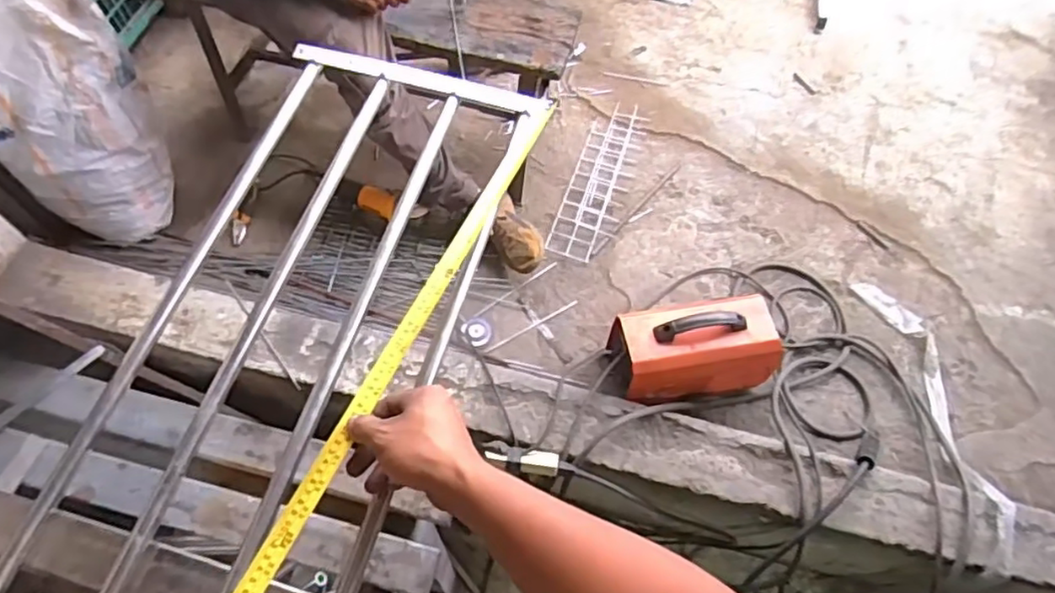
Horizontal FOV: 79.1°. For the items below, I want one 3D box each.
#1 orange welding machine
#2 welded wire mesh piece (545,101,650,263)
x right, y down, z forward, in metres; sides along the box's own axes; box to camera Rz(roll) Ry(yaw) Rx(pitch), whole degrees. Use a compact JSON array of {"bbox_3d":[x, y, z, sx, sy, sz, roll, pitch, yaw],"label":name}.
[{"bbox_3d":[0.344,0.123,1.357,0.318,0.235,0.176,-11,62,-8],"label":"orange welding machine"},{"bbox_3d":[0.192,-0.331,1.731,0.131,0.009,0.548,20,62,9],"label":"welded wire mesh piece"}]

